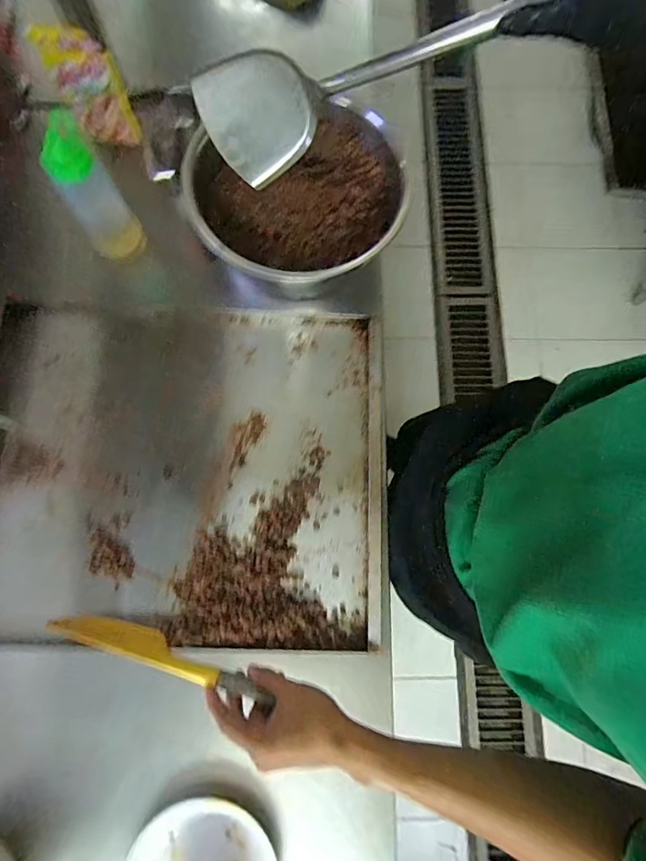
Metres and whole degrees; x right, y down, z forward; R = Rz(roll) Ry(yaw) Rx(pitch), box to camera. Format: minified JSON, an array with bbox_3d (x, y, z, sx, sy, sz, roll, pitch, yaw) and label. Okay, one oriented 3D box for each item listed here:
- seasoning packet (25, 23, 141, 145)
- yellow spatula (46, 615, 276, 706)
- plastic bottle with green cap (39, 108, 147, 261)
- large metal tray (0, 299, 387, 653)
[{"bbox_3d":[-0.387,-0.566,0.693,0.118,0.158,0.011,4,62,9],"label":"seasoning packet"},{"bbox_3d":[-0.185,0.260,0.486,0.261,0.080,0.015,14,76,11],"label":"yellow spatula"},{"bbox_3d":[-0.360,-0.364,0.660,0.082,0.208,0.070,-43,81,-8],"label":"plastic bottle with green cap"},{"bbox_3d":[-0.215,0.054,0.651,0.611,0.039,0.518,1,79,-2],"label":"large metal tray"}]

